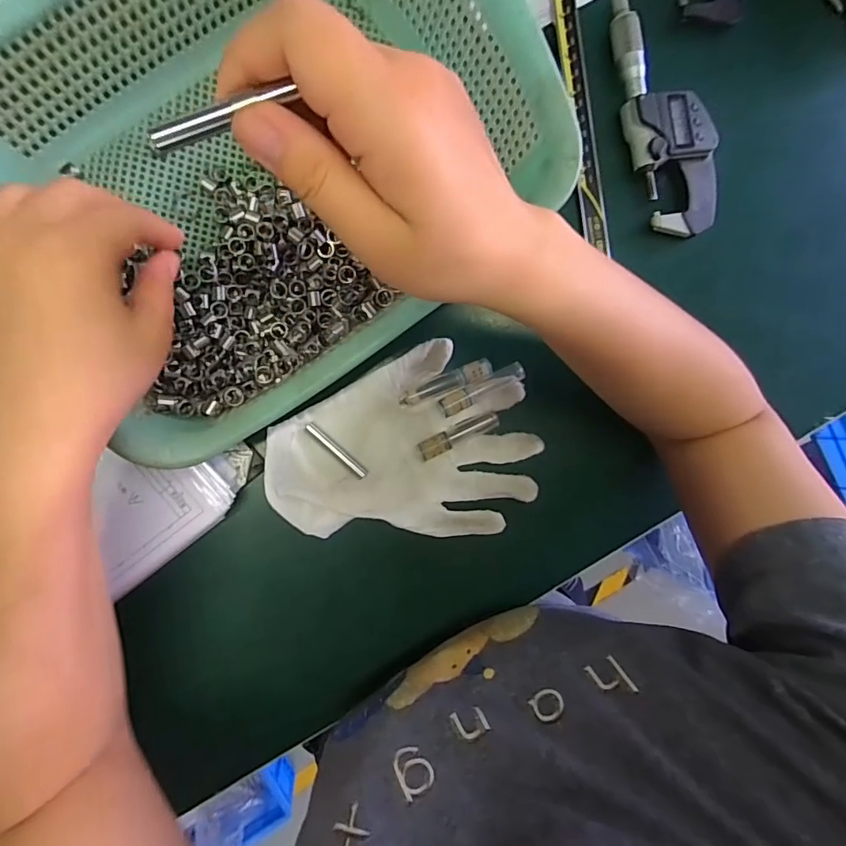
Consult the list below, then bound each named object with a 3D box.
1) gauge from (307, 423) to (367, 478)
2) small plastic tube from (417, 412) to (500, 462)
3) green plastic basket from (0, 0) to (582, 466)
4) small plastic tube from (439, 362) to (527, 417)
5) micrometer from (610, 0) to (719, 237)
[{"bbox_3d":[-0.056,0.018,0.319,0.049,0.004,0.006,44,87,-7],"label":"gauge"},{"bbox_3d":[0.023,0.008,0.325,0.056,0.011,0.013,-25,95,-6],"label":"small plastic tube"},{"bbox_3d":[-0.083,-0.139,0.266,0.290,0.083,0.223,-40,95,-5],"label":"green plastic basket"},{"bbox_3d":[0.039,-0.022,0.325,0.060,0.010,0.013,-26,96,-6],"label":"small plastic tube"},{"bbox_3d":[0.163,-0.208,0.330,0.054,0.019,0.159,-19,95,-6],"label":"micrometer"}]

